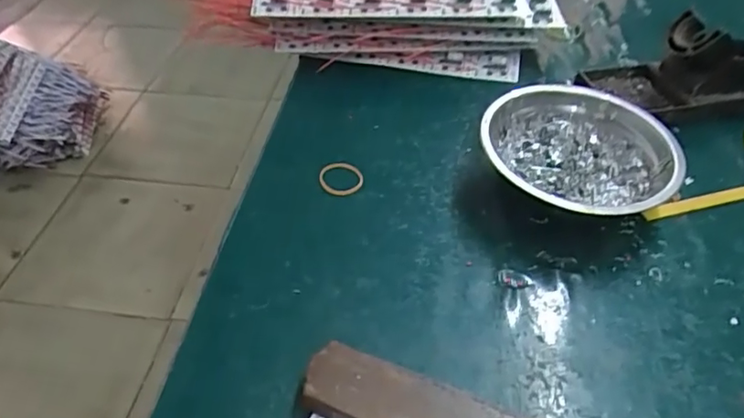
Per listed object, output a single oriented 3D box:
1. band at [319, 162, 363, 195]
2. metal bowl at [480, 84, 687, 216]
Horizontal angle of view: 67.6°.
[{"bbox_3d":[-0.022,-0.023,0.391,0.031,0.005,0.030,0,46,0],"label":"band"},{"bbox_3d":[0.136,-0.033,0.373,0.115,0.042,0.119,0,46,0],"label":"metal bowl"}]

